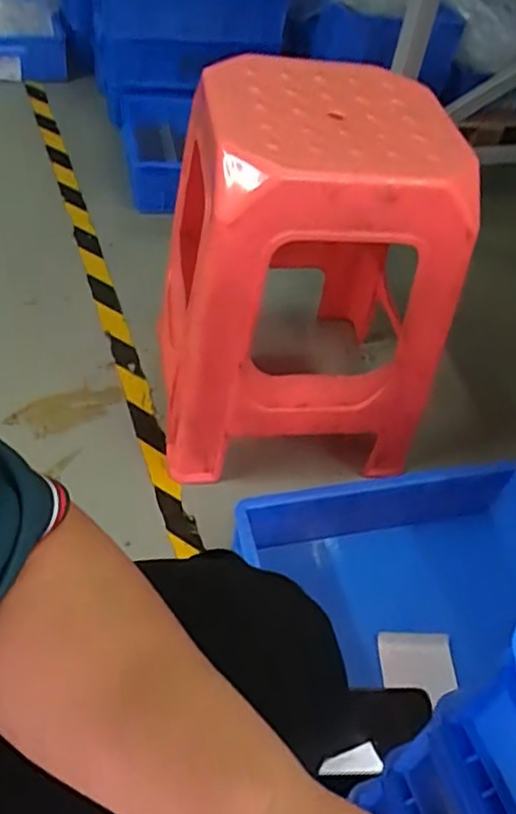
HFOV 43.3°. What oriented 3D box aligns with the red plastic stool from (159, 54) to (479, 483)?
[{"bbox_3d":[0.057,-0.180,0.886,0.345,0.450,0.349,3,49,-9],"label":"red plastic stool"}]

